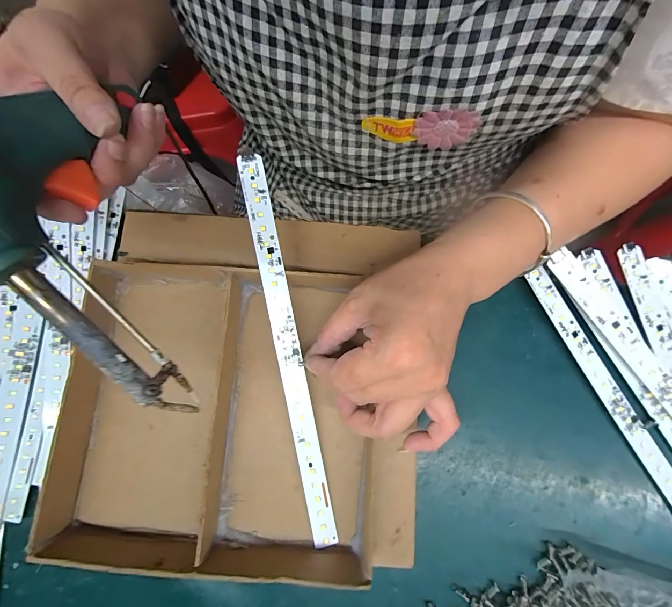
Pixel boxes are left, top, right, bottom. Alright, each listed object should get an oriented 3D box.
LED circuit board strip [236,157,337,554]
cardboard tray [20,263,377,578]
[{"bbox_3d":[-0.034,0.034,0.233,0.017,0.009,0.277,-11,92,-1],"label":"LED circuit board strip"},{"bbox_3d":[-0.083,0.075,0.235,0.213,0.035,0.203,2,80,1],"label":"cardboard tray"}]

